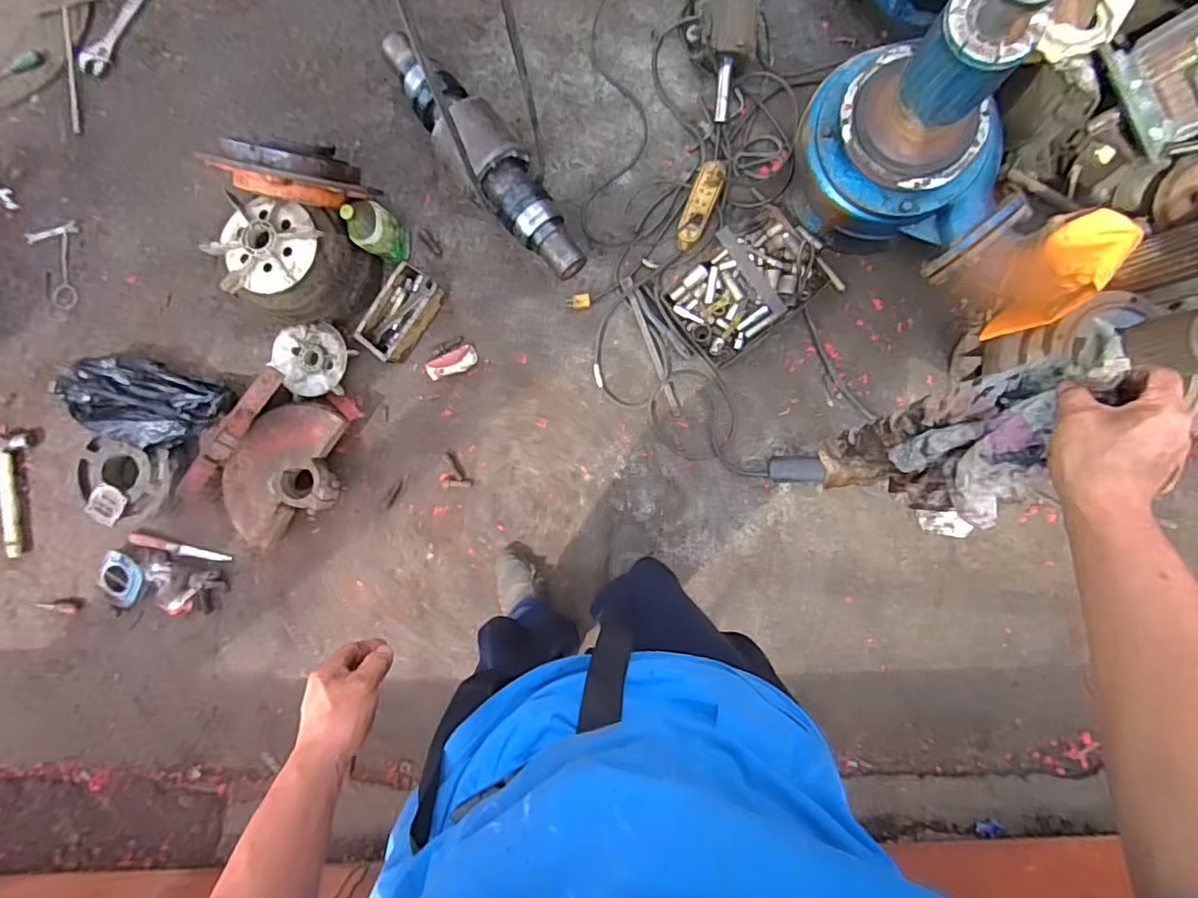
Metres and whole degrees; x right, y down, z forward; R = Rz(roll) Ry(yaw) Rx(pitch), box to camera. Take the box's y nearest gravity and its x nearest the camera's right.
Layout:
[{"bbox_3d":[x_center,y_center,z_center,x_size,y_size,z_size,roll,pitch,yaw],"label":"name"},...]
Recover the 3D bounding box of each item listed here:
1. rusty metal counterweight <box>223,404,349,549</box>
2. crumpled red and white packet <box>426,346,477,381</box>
[{"bbox_3d":[-0.701,0.060,1.338,0.221,0.101,0.325,11,88,2],"label":"rusty metal counterweight"},{"bbox_3d":[-0.340,-0.197,1.385,0.116,0.013,0.052,-26,87,1],"label":"crumpled red and white packet"}]

